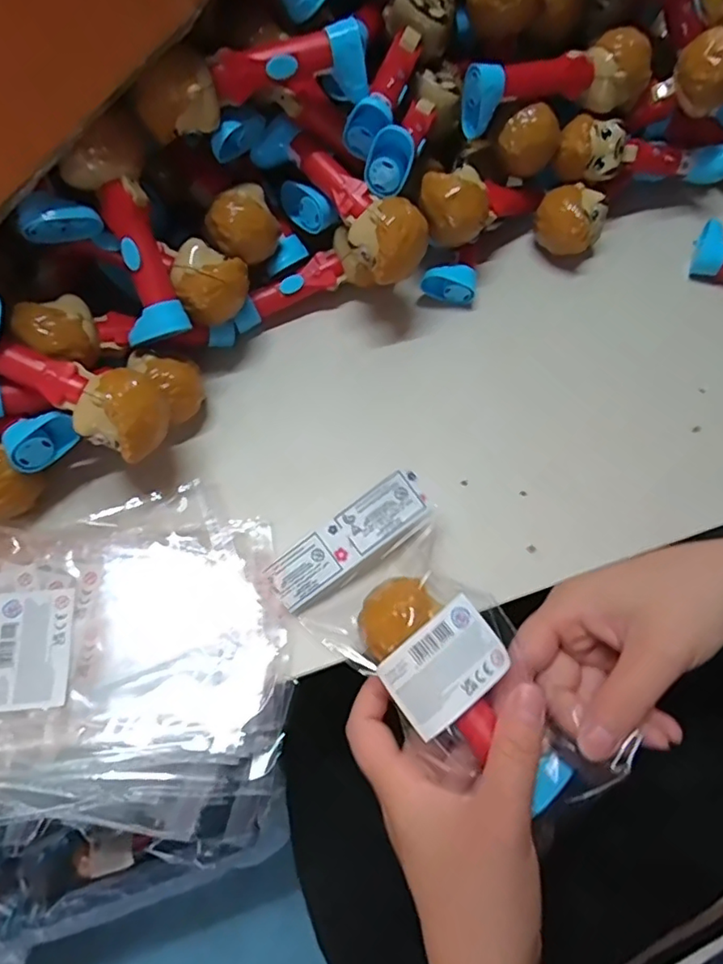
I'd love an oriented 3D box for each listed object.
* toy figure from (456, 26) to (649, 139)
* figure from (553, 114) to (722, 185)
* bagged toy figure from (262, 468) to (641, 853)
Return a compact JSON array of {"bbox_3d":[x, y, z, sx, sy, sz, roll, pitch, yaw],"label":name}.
[{"bbox_3d":[0.123,-0.255,0.359,0.121,0.036,0.039,-13,69,-6],"label":"toy figure"},{"bbox_3d":[0.193,-0.226,0.392,0.127,0.035,0.034,-4,68,-16],"label":"figure"},{"bbox_3d":[0.037,0.081,0.284,0.090,0.039,0.171,-38,70,-15],"label":"bagged toy figure"}]

